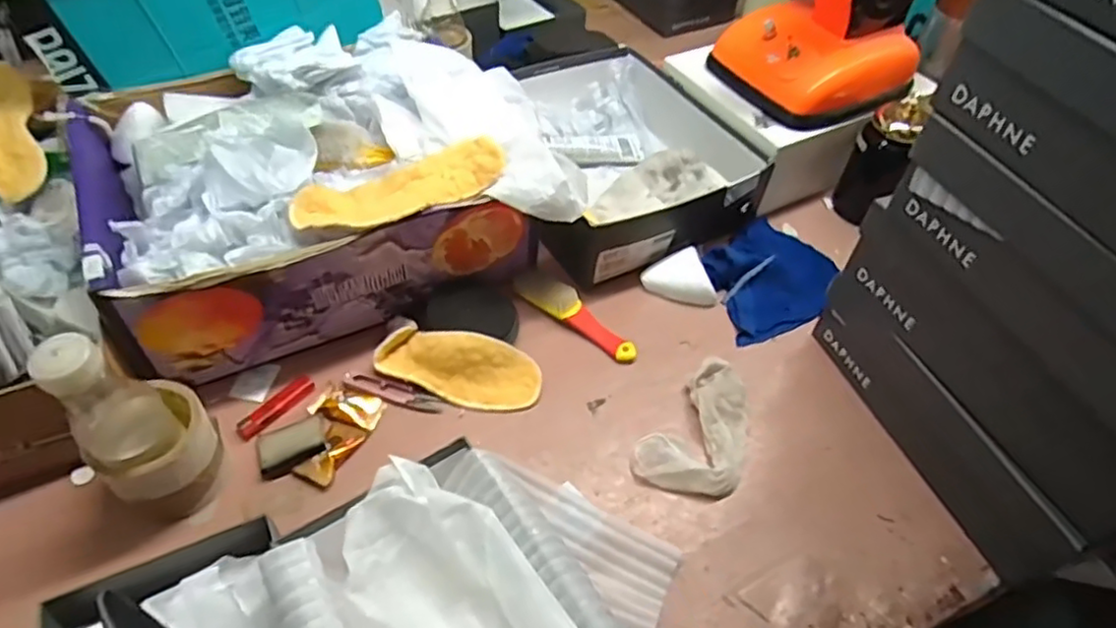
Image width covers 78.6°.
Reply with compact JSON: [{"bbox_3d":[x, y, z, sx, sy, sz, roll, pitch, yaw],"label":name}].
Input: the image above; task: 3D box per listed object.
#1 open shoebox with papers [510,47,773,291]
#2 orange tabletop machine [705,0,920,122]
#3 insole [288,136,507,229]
[{"bbox_3d":[0.065,-0.205,0.867,0.272,0.106,0.338,-16,53,-18],"label":"open shoebox with papers"},{"bbox_3d":[0.321,-0.367,0.805,0.193,0.203,0.166,-21,54,-21],"label":"orange tabletop machine"},{"bbox_3d":[-0.145,-0.118,0.641,0.201,0.027,0.069,-18,53,-19],"label":"insole"}]

